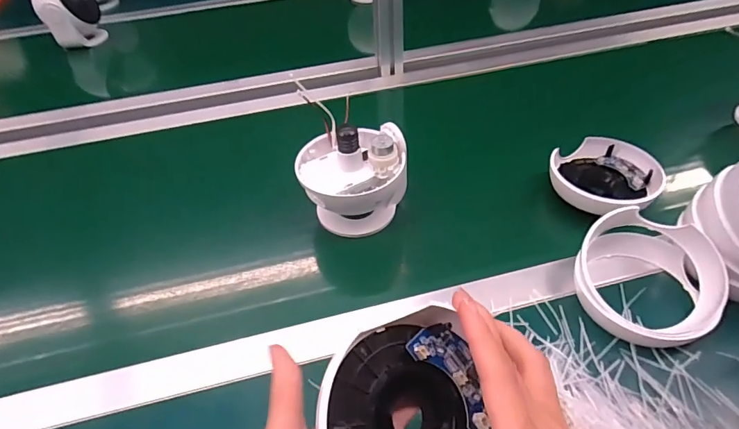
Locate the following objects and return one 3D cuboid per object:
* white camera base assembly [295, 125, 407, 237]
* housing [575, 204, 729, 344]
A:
[{"bbox_3d":[-0.018,-0.040,0.494,0.120,0.113,0.112,-6,45,-3],"label":"white camera base assembly"},{"bbox_3d":[0.254,0.054,0.397,0.117,0.057,0.125,-2,45,2],"label":"housing"}]

